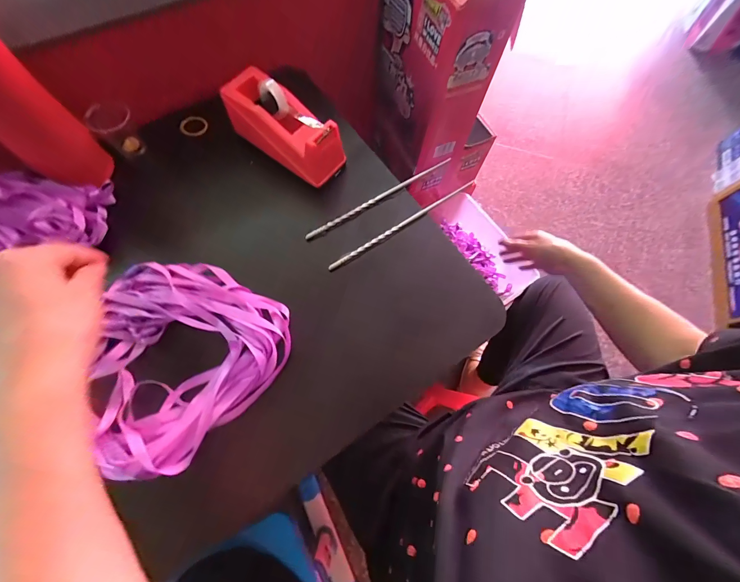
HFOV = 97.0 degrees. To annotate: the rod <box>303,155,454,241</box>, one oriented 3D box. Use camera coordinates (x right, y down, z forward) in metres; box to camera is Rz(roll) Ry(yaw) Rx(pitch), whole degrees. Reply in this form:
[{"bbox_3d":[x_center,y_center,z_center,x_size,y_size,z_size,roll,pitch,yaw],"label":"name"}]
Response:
[{"bbox_3d":[0.016,-0.120,0.414,0.218,0.009,0.007,-31,73,-13],"label":"rod"}]

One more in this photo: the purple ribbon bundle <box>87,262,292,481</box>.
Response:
[{"bbox_3d":[-0.197,0.065,0.330,0.192,0.027,0.190,1,69,-2],"label":"purple ribbon bundle"}]

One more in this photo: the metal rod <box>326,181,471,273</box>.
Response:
[{"bbox_3d":[0.043,-0.082,0.400,0.214,0.012,0.007,-32,74,-14],"label":"metal rod"}]

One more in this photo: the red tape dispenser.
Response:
[{"bbox_3d":[-0.101,-0.199,0.404,0.157,0.073,0.061,35,71,10],"label":"red tape dispenser"}]

